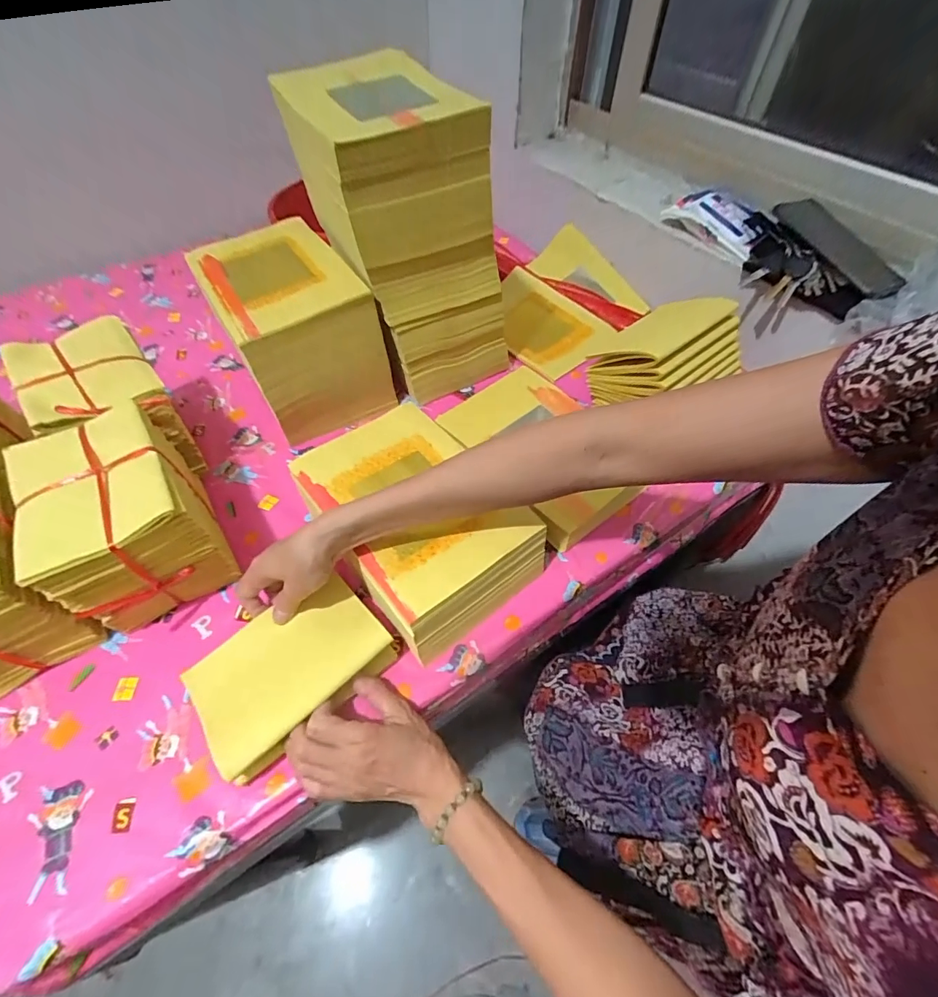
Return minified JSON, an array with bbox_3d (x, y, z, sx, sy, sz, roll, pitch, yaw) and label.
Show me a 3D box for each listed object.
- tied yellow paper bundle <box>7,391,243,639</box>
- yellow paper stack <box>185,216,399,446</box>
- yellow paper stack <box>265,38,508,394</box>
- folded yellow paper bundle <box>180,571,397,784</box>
[{"bbox_3d":[-0.344,0.021,0.460,0.125,0.139,0.172,-32,61,-20],"label":"tied yellow paper bundle"},{"bbox_3d":[-0.235,-0.228,0.615,0.157,0.180,0.250,-28,60,-18],"label":"yellow paper stack"},{"bbox_3d":[-0.084,-0.345,0.598,0.192,0.322,0.238,-24,59,-16],"label":"yellow paper stack"},{"bbox_3d":[-0.161,0.148,0.409,0.158,0.035,0.111,-34,62,-21],"label":"folded yellow paper bundle"}]

